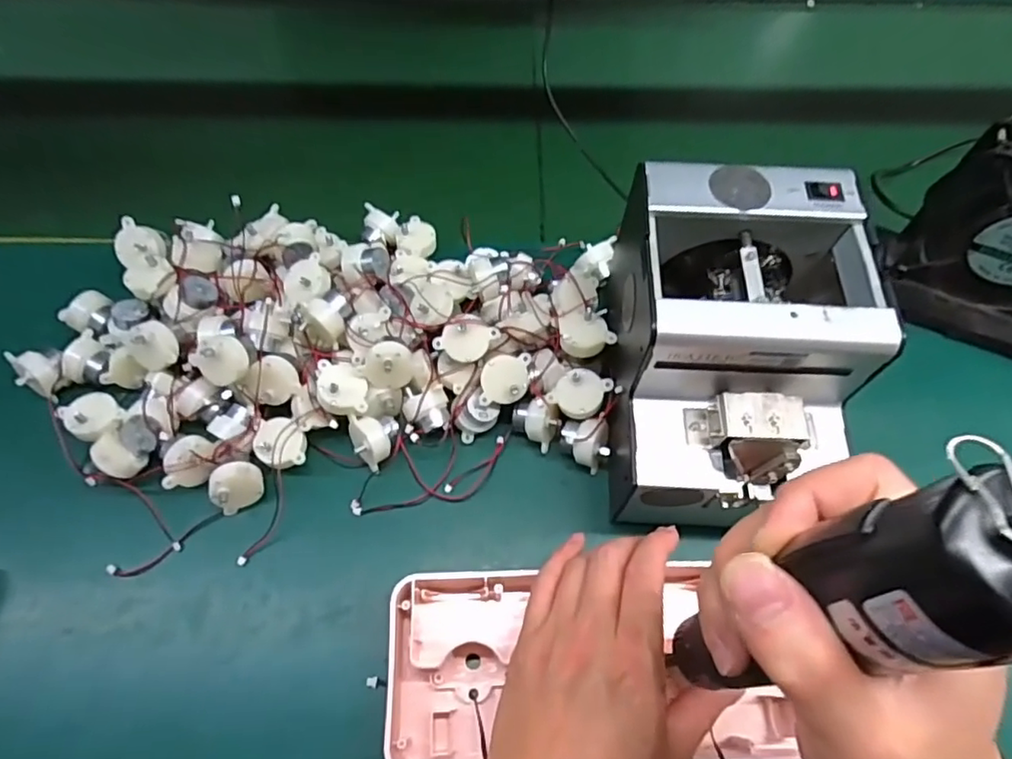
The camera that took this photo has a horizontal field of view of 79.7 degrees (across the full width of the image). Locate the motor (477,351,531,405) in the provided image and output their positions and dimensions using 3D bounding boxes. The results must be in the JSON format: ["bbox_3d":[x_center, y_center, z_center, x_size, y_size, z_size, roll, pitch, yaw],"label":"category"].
[{"bbox_3d":[-0.001,0.000,0.410,0.032,0.016,0.033,0,88,1],"label":"motor"}]

